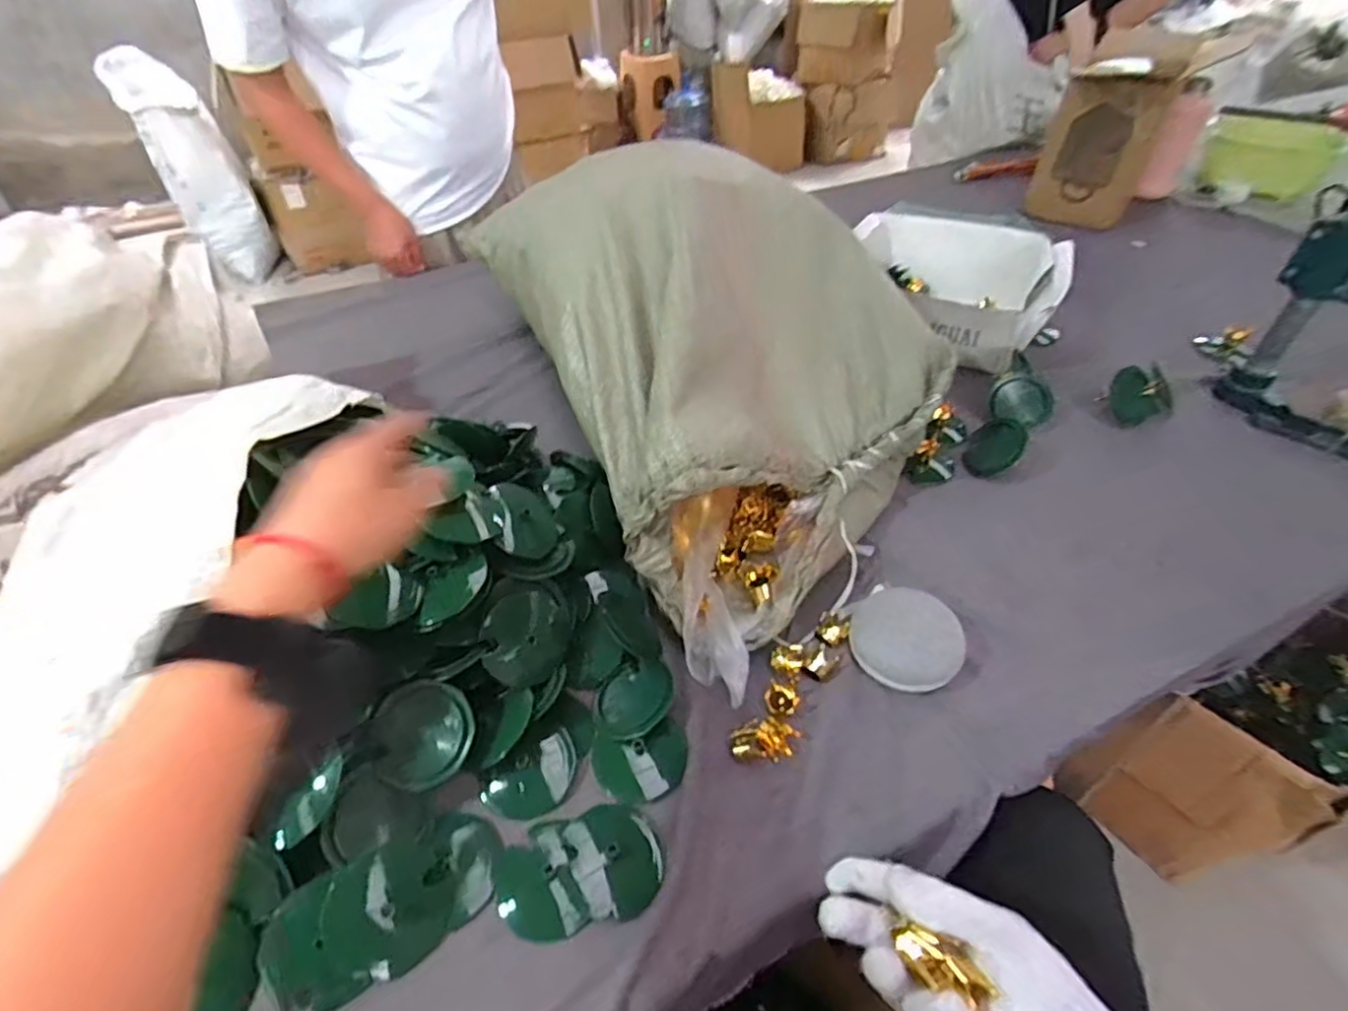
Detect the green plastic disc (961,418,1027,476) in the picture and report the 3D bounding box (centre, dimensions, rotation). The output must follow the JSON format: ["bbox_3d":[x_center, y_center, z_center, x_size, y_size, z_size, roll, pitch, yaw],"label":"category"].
[{"bbox_3d":[0.374,-0.068,0.731,0.058,0.074,0.014,44,41,20],"label":"green plastic disc"}]

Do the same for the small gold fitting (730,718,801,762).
[{"bbox_3d":[0.073,0.186,0.502,0.055,0.017,0.028,-3,45,-2],"label":"small gold fitting"}]

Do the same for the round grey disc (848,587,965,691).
[{"bbox_3d":[0.204,0.117,0.550,0.096,0.048,0.084,27,51,25],"label":"round grey disc"}]

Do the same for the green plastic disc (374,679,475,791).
[{"bbox_3d":[-0.191,0.174,0.478,0.074,0.012,0.074,1,66,-3],"label":"green plastic disc"}]

